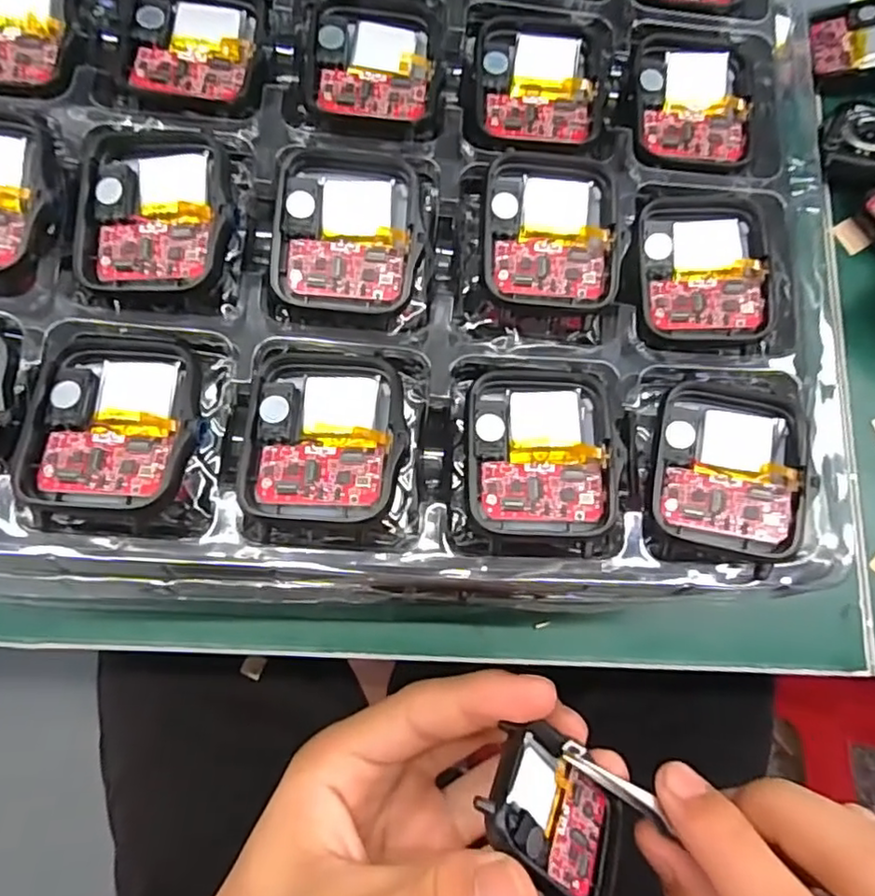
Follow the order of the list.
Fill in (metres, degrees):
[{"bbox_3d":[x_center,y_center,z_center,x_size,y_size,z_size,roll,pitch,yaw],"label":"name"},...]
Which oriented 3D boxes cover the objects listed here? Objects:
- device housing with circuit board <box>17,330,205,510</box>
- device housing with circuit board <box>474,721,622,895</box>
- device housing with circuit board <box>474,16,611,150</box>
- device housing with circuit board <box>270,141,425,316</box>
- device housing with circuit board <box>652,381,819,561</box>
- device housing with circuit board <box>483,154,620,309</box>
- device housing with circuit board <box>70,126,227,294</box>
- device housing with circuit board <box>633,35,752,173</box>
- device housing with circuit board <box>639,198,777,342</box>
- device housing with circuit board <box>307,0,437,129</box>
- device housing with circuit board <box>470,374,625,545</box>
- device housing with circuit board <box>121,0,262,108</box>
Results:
[{"bbox_3d":[-0.076,-0.008,0.152,0.039,0.014,0.044,1,77,-4],"label":"device housing with circuit board"},{"bbox_3d":[0.033,0.099,0.172,0.047,0.007,0.035,46,39,-12],"label":"device housing with circuit board"},{"bbox_3d":[0.031,-0.109,0.186,0.038,0.007,0.044,4,77,-4],"label":"device housing with circuit board"},{"bbox_3d":[-0.024,-0.058,0.166,0.037,0.007,0.043,5,77,-4],"label":"device housing with circuit board"},{"bbox_3d":[0.074,0.004,0.159,0.035,0.013,0.043,15,76,-1],"label":"device housing with circuit board"},{"bbox_3d":[0.031,-0.059,0.170,0.036,0.007,0.040,4,77,-4],"label":"device housing with circuit board"},{"bbox_3d":[-0.073,-0.063,0.161,0.038,0.011,0.044,2,77,-4],"label":"device housing with circuit board"},{"bbox_3d":[0.077,-0.105,0.190,0.036,0.004,0.044,5,77,-3],"label":"device housing with circuit board"},{"bbox_3d":[0.075,-0.051,0.177,0.035,0.008,0.041,0,77,-5],"label":"device housing with circuit board"},{"bbox_3d":[-0.018,-0.111,0.181,0.035,0.005,0.041,4,77,-4],"label":"device housing with circuit board"},{"bbox_3d":[0.026,0.001,0.159,0.037,0.009,0.042,2,77,-4],"label":"device housing with circuit board"},{"bbox_3d":[-0.068,-0.114,0.178,0.035,0.006,0.041,3,77,-4],"label":"device housing with circuit board"}]

